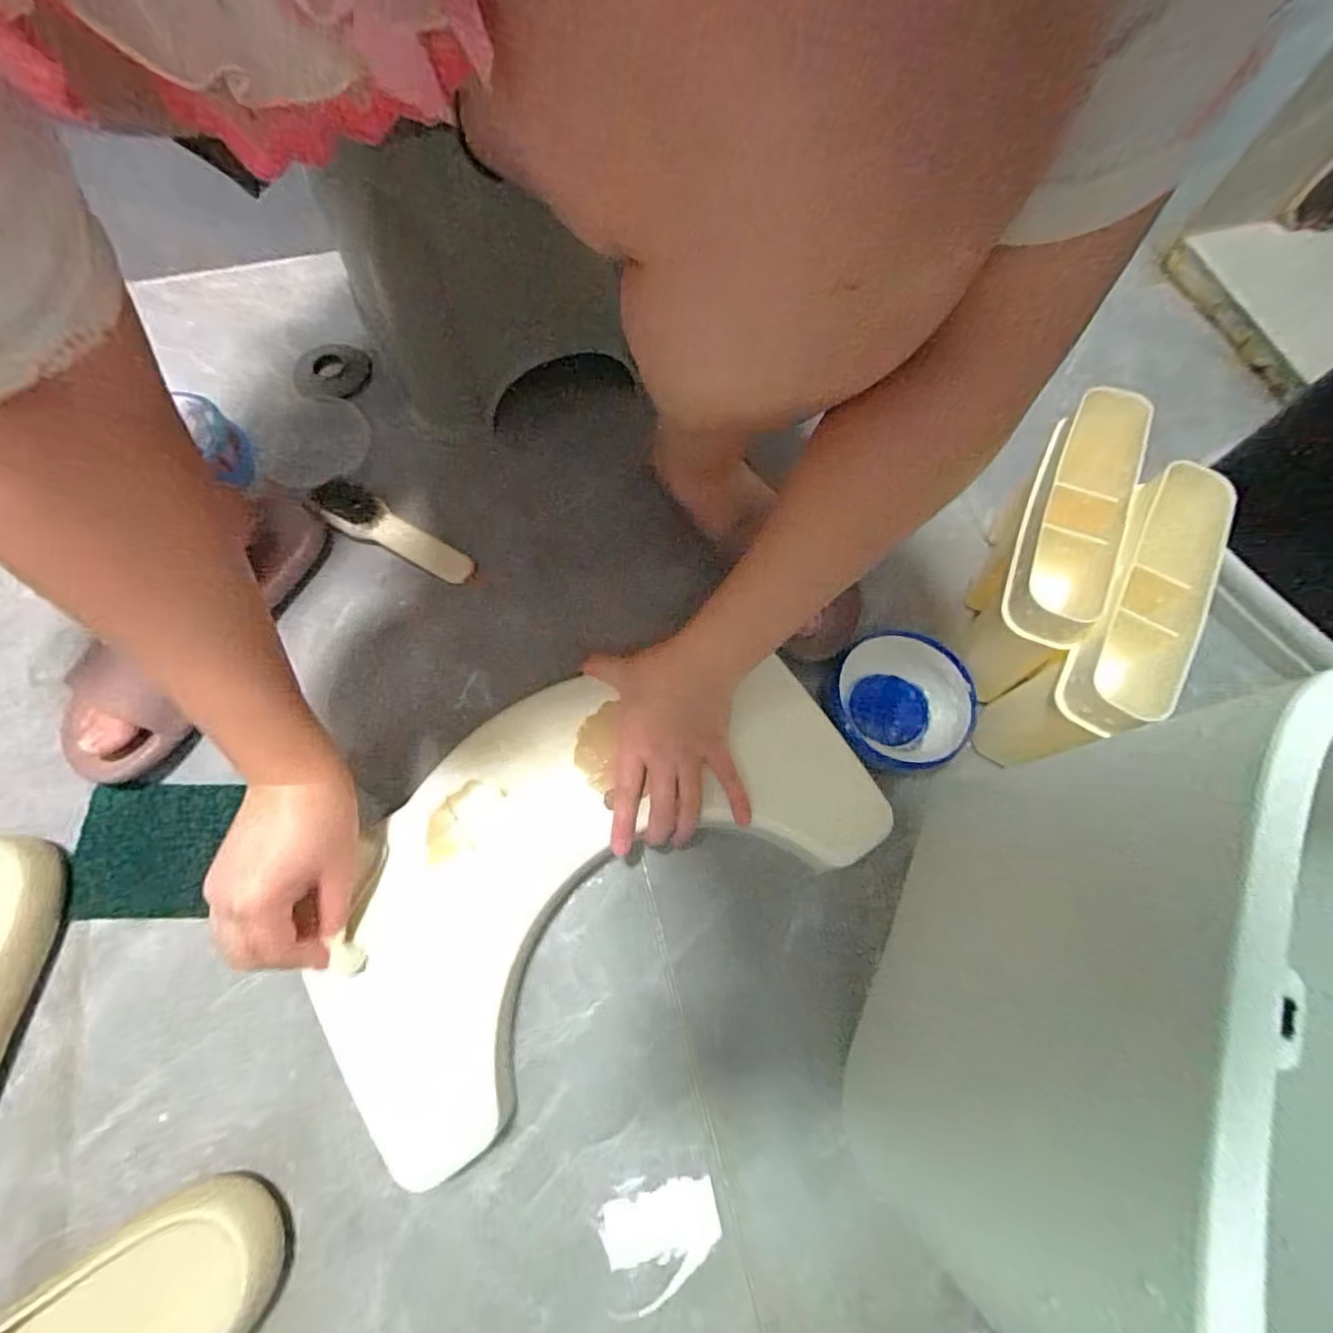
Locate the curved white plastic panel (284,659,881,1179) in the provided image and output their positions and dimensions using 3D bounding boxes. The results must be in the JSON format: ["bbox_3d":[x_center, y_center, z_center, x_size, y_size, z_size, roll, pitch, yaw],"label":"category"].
[{"bbox_3d":[-0.054,0.127,0.428,0.396,0.019,0.226,-31,72,-14],"label":"curved white plastic panel"}]

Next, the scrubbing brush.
[{"bbox_3d":[-0.251,-0.123,0.558,0.172,0.036,0.045,25,69,7],"label":"scrubbing brush"}]

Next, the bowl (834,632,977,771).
[{"bbox_3d":[0.192,0.033,0.510,0.110,0.060,0.120,-20,70,-11],"label":"bowl"}]

